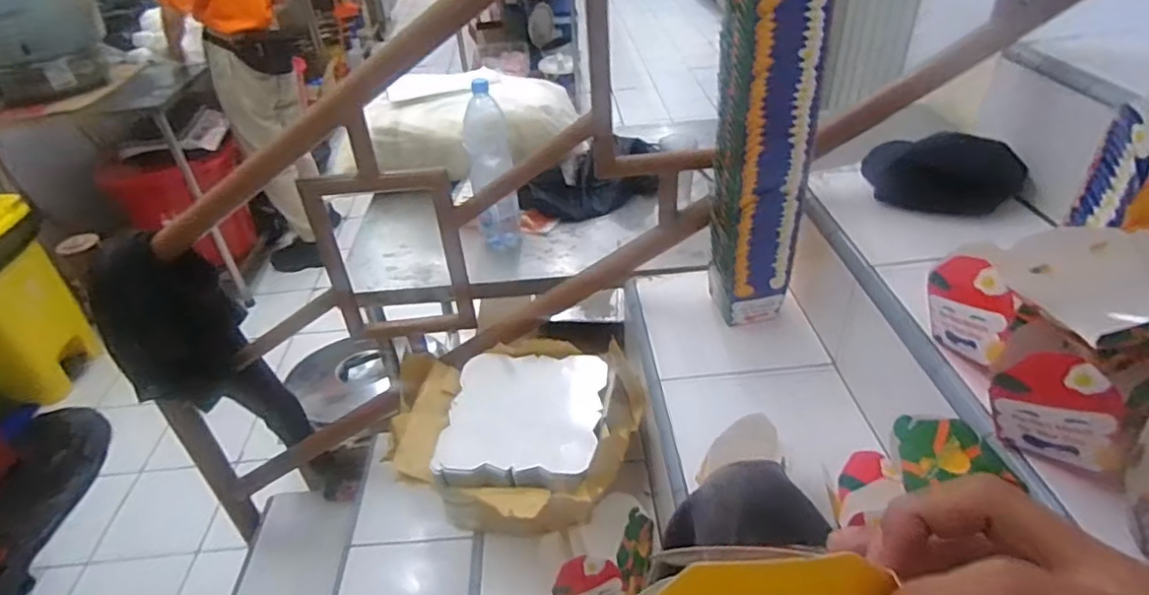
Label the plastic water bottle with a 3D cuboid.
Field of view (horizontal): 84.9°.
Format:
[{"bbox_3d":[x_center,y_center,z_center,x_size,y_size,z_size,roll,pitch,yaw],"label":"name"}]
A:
[{"bbox_3d":[-0.162,-0.245,1.231,0.087,0.316,0.078,-8,38,-5],"label":"plastic water bottle"}]

